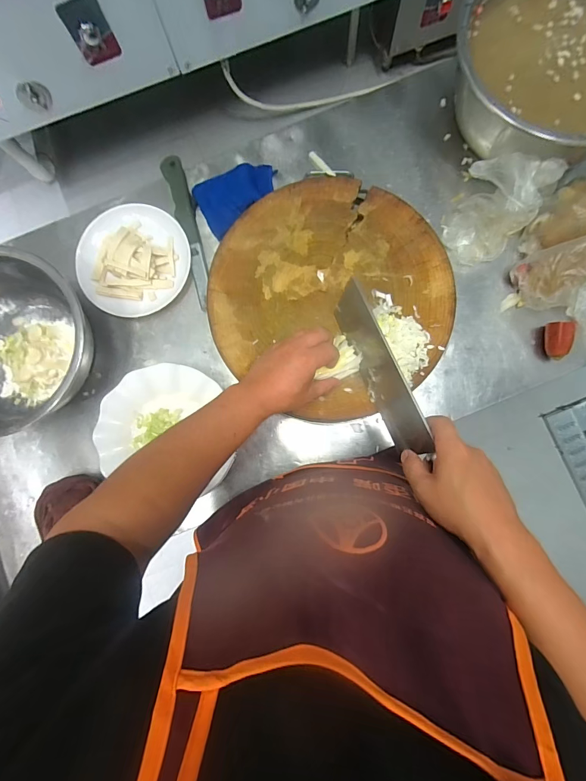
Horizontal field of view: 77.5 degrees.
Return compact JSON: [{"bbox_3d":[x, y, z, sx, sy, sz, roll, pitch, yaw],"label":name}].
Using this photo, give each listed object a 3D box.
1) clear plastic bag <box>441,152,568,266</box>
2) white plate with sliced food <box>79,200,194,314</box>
[{"bbox_3d":[0.321,-0.301,0.573,0.124,0.117,0.176,44,88,5],"label":"clear plastic bag"},{"bbox_3d":[-0.272,-0.227,0.616,0.181,0.028,0.189,0,85,3],"label":"white plate with sliced food"}]

